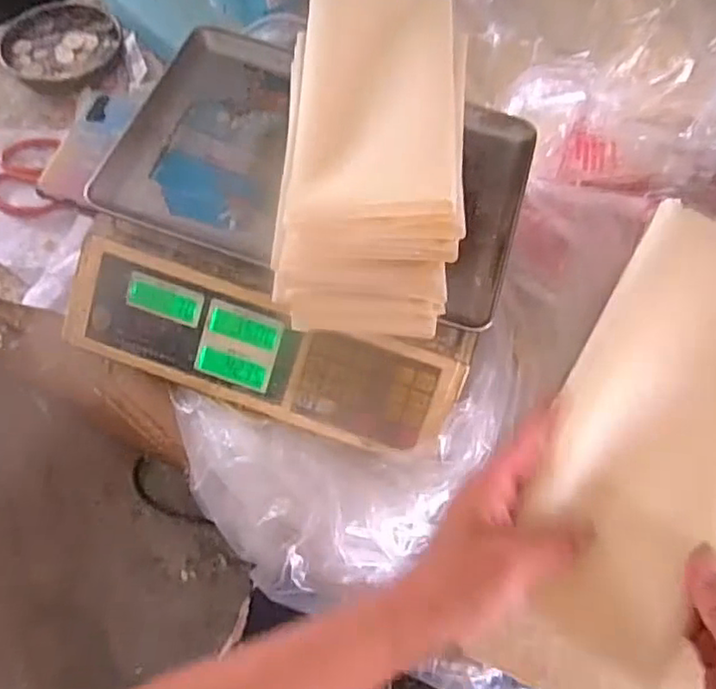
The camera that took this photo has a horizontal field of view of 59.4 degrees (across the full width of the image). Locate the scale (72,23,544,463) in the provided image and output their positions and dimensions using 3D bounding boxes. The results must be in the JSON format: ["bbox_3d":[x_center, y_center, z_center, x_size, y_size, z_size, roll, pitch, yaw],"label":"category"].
[{"bbox_3d":[-0.045,-0.091,0.560,0.334,0.122,0.301,18,63,5],"label":"scale"}]

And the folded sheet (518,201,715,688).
[{"bbox_3d":[0.181,0.051,0.383,0.119,0.017,0.262,24,88,49],"label":"folded sheet"}]

